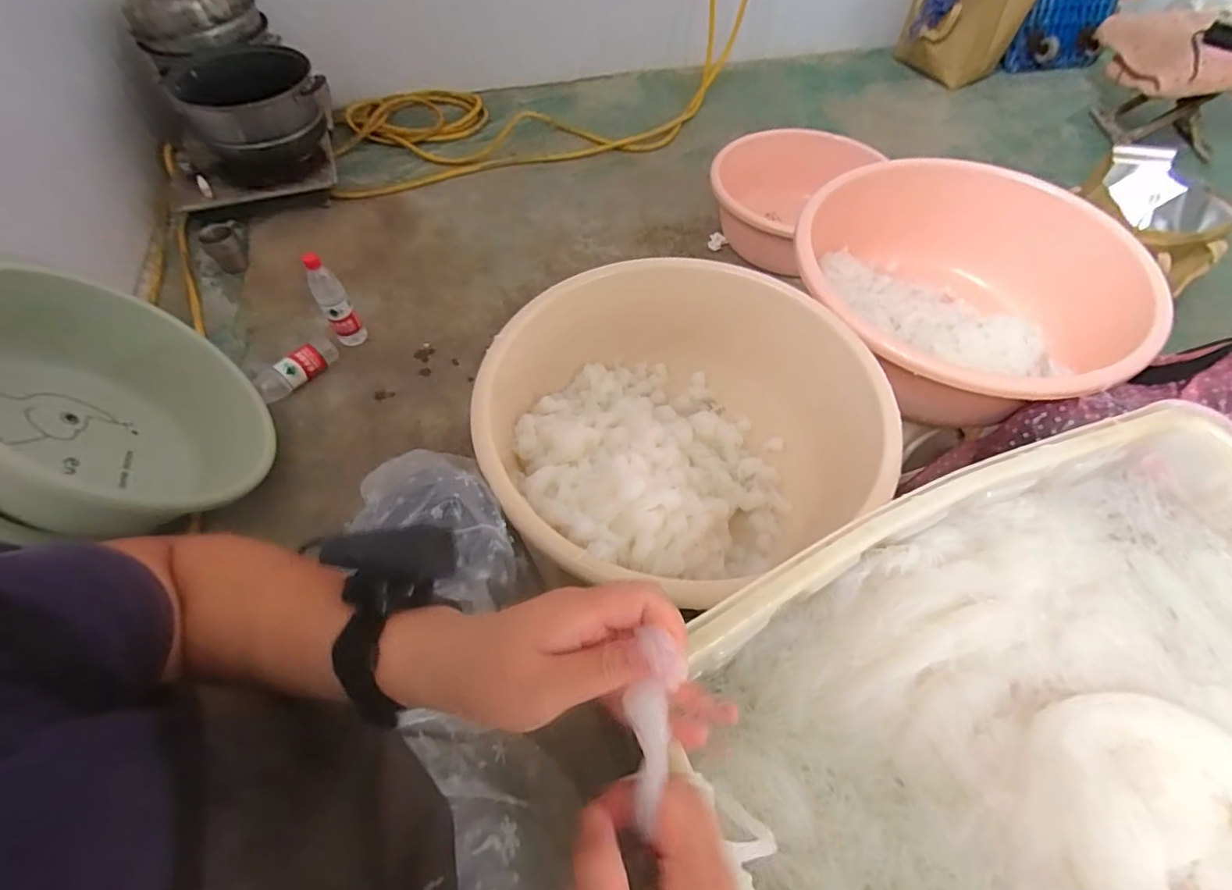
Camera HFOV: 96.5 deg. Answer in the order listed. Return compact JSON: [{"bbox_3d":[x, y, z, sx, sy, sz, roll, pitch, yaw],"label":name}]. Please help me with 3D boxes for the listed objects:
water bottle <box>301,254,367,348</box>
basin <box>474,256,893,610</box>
[{"bbox_3d":[-0.595,-0.301,1.162,0.062,0.206,0.070,-28,60,-17],"label":"water bottle"},{"bbox_3d":[0.087,-0.023,0.703,0.485,0.212,0.421,-35,62,-21],"label":"basin"}]

